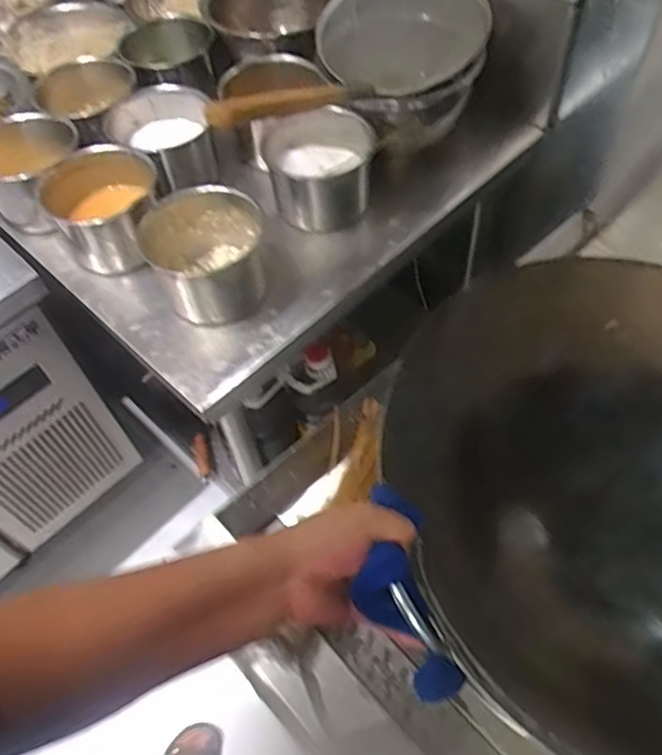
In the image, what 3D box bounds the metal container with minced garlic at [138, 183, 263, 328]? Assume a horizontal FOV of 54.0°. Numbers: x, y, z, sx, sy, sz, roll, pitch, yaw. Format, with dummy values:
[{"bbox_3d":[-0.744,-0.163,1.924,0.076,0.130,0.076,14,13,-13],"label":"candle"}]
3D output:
[{"bbox_3d":[-0.179,-0.175,0.937,0.160,0.123,0.153,-2,56,3],"label":"metal container with minced garlic"}]

